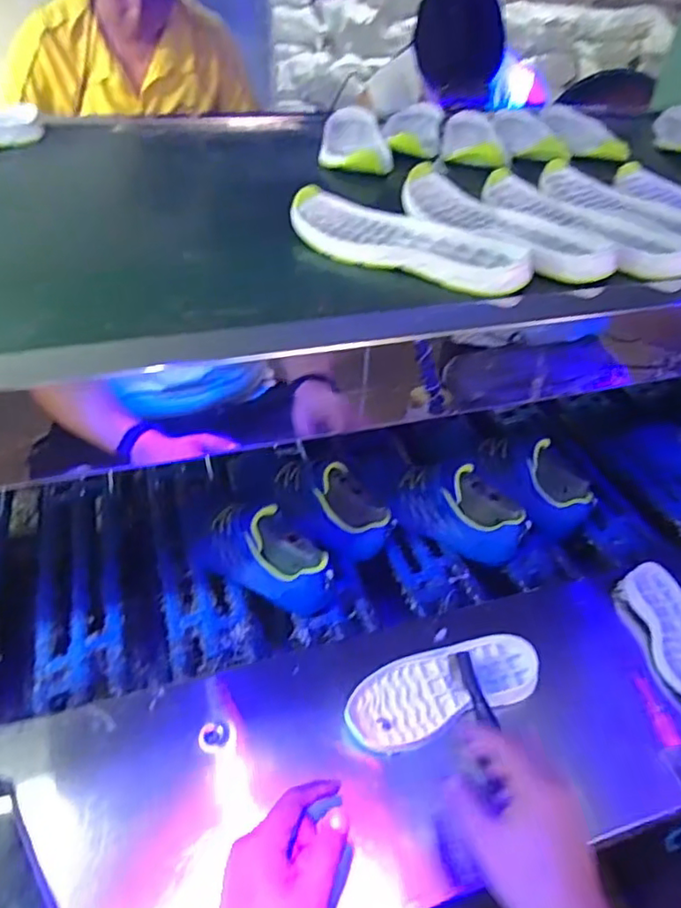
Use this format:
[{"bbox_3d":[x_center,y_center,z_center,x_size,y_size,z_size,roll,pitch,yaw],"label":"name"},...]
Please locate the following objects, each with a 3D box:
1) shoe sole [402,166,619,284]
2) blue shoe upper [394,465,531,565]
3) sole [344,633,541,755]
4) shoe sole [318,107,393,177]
[{"bbox_3d":[0.165,-0.238,0.608,0.105,0.040,0.237,-26,48,-29],"label":"shoe sole"},{"bbox_3d":[0.159,0.063,0.768,0.168,0.098,0.092,20,44,19],"label":"blue shoe upper"},{"bbox_3d":[0.100,0.226,0.583,0.199,0.020,0.082,-15,44,-19],"label":"sole"},{"bbox_3d":[0.020,-0.452,0.847,0.101,0.030,0.198,1,41,-2],"label":"shoe sole"}]

